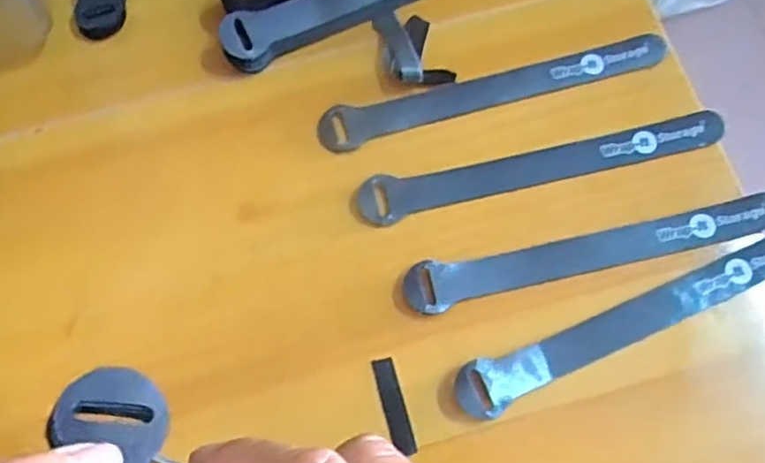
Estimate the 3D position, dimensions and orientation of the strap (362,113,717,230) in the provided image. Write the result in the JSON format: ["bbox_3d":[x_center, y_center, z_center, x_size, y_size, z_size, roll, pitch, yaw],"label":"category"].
[{"bbox_3d":[0.085,-0.036,0.363,0.195,0.008,0.024,-13,72,-3],"label":"strap"}]

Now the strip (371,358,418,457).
[{"bbox_3d":[0.006,0.084,0.325,0.011,0.004,0.046,-15,72,-4],"label":"strip"}]

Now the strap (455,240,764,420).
[{"bbox_3d":[0.127,0.043,0.332,0.194,0.011,0.024,-22,73,-6],"label":"strap"}]

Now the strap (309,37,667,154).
[{"bbox_3d":[0.062,-0.081,0.380,0.197,0.005,0.024,-16,72,-4],"label":"strap"}]

